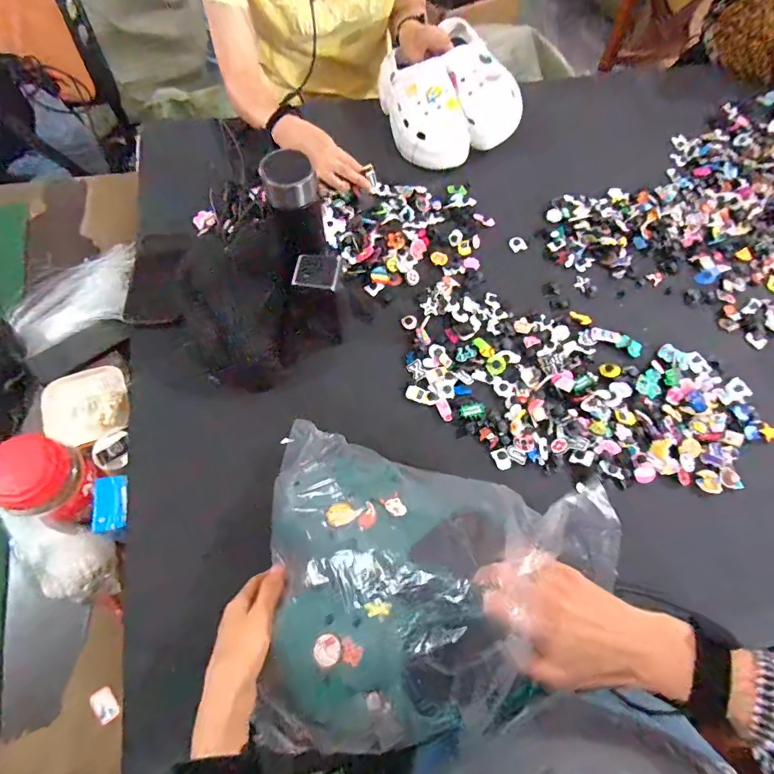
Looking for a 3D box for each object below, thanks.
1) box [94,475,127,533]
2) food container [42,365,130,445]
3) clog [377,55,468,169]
[{"bbox_3d":[-0.334,0.141,0.550,0.035,0.013,0.064,-9,66,-4],"label":"box"},{"bbox_3d":[-0.427,0.024,0.644,0.107,0.037,0.113,-21,68,-11],"label":"food container"},{"bbox_3d":[0.060,-0.466,0.766,0.104,0.093,0.212,-22,68,-10],"label":"clog"}]

